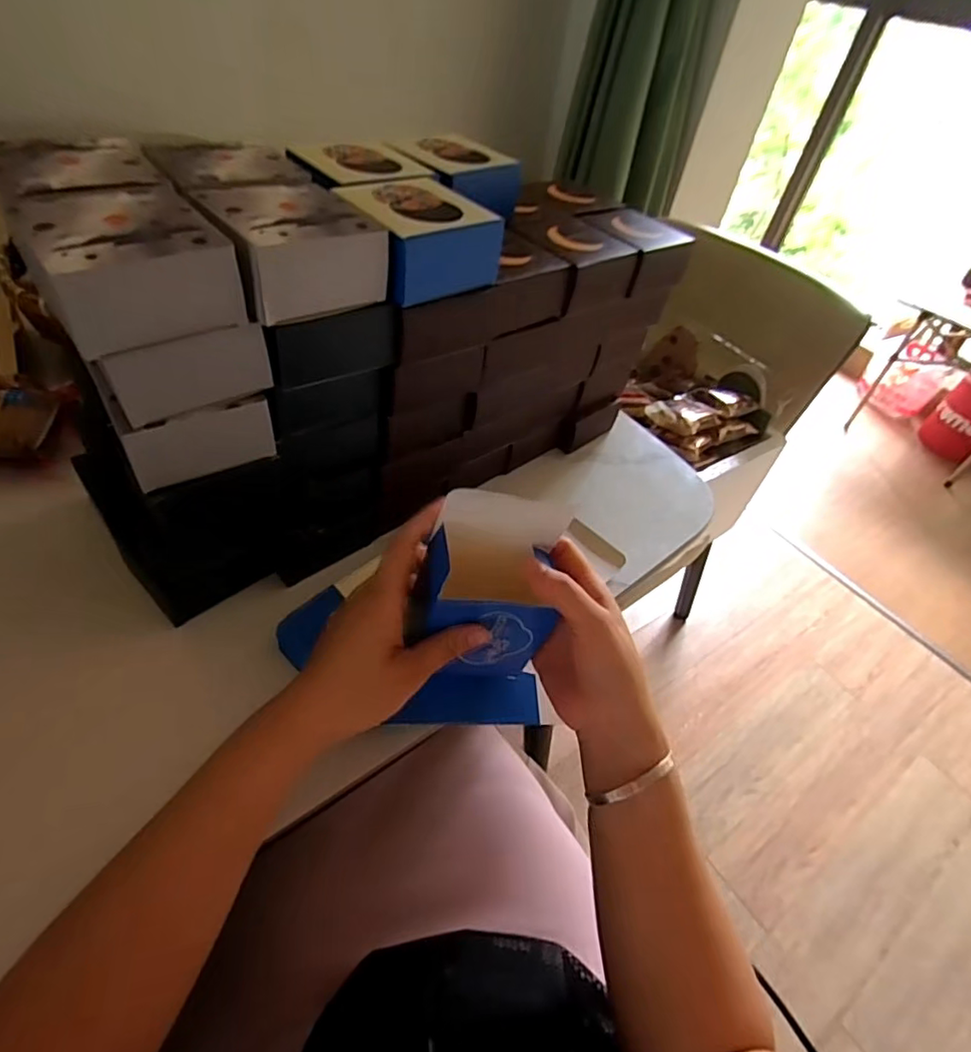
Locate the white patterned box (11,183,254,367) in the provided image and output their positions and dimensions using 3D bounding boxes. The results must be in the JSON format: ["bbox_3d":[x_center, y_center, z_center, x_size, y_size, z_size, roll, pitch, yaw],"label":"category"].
[{"bbox_3d":[-0.189,-0.136,0.308,0.088,0.048,0.082,-28,56,-32],"label":"white patterned box"}]

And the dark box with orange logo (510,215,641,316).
[{"bbox_3d":[0.076,-0.240,0.531,0.090,0.050,0.090,39,51,26],"label":"dark box with orange logo"}]

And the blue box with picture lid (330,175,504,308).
[{"bbox_3d":[-0.047,-0.200,0.403,0.090,0.048,0.080,-29,56,-32],"label":"blue box with picture lid"}]

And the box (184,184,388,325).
[{"bbox_3d":[-0.121,-0.171,0.359,0.089,0.048,0.082,-29,57,-33],"label":"box"}]

